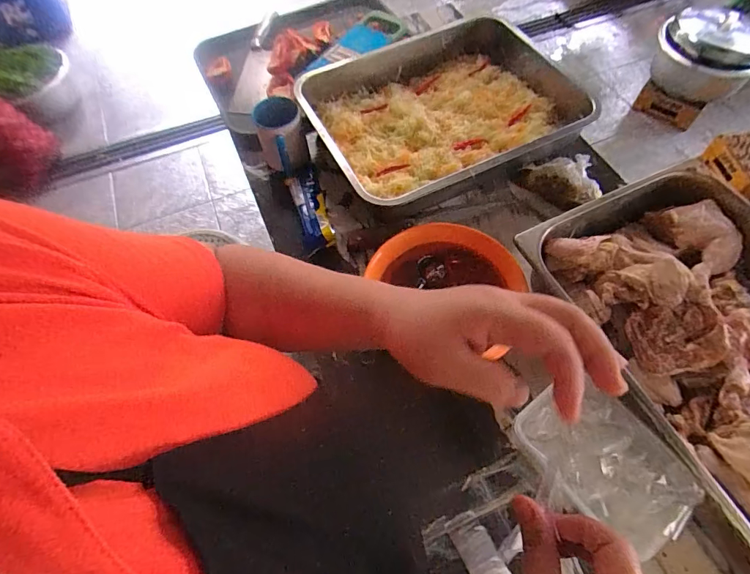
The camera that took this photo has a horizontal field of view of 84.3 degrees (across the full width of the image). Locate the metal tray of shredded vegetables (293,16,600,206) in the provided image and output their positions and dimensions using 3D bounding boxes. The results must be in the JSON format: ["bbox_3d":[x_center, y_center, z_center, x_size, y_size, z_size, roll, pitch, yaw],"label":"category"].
[{"bbox_3d":[0.124,-0.314,0.728,0.442,0.064,0.340,-25,64,-10],"label":"metal tray of shredded vegetables"}]

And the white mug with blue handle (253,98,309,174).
[{"bbox_3d":[-0.162,-0.265,0.714,0.076,0.100,0.093,-16,63,-5],"label":"white mug with blue handle"}]

